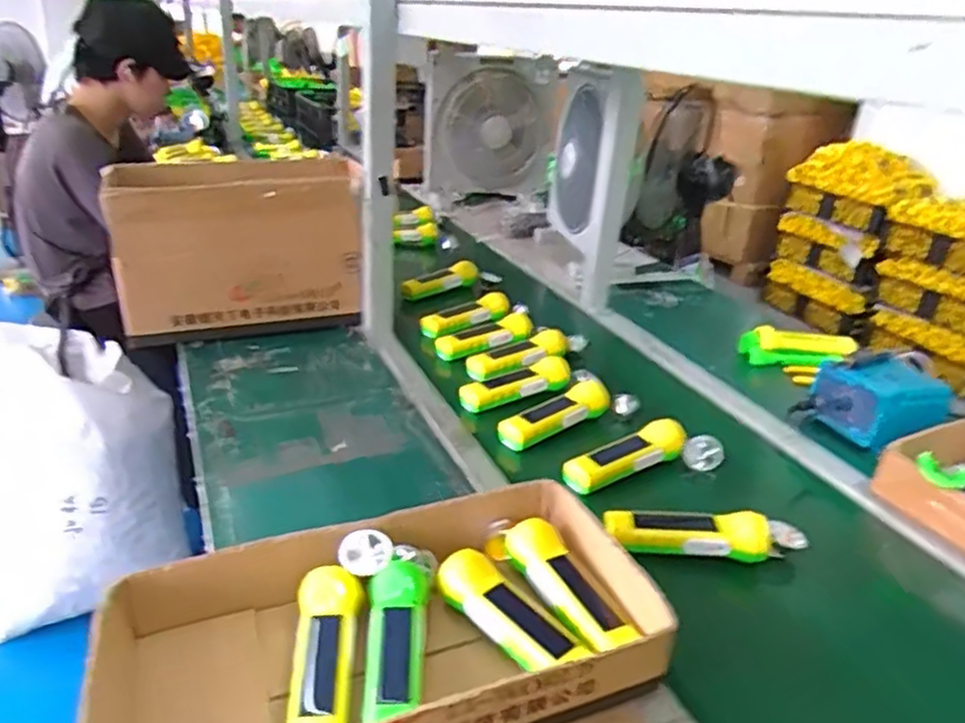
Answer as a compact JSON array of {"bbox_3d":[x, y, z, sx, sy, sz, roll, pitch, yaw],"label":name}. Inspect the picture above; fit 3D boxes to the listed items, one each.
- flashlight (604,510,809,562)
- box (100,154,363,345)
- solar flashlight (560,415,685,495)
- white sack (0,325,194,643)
[{"bbox_3d":[0.240,0.183,0.769,0.213,0.043,0.051,4,25,0],"label":"flashlight"},{"bbox_3d":[-0.412,-0.199,1.208,0.375,0.256,0.213,-8,27,-23],"label":"box"},{"bbox_3d":[0.179,0.115,0.899,0.180,0.038,0.051,-11,31,-28],"label":"solar flashlight"},{"bbox_3d":[-0.851,0.216,1.506,0.383,0.636,0.143,-7,-5,-13],"label":"white sack"}]

